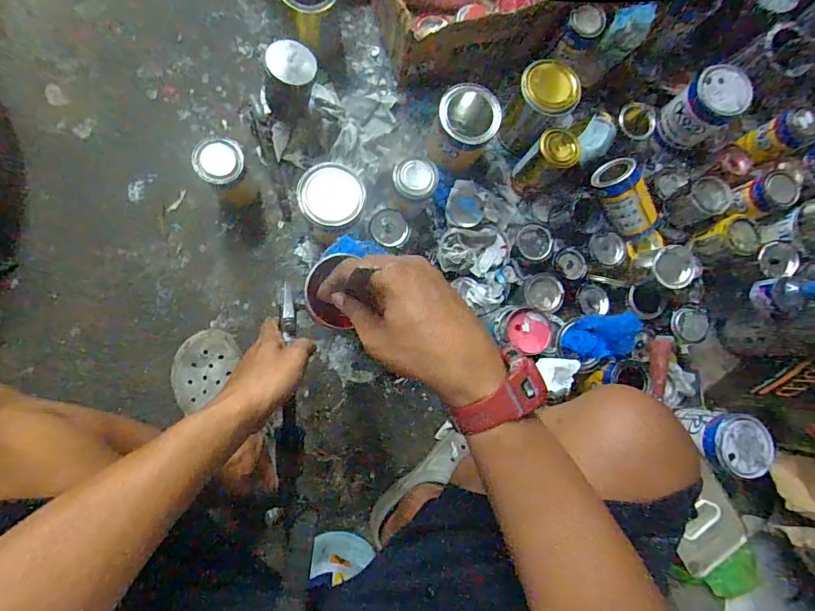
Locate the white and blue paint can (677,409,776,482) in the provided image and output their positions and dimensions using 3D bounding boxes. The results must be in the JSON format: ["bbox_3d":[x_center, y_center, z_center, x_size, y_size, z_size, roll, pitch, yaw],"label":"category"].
[{"bbox_3d":[0.559,0.241,0.768,0.097,0.127,0.097,1,83,-9],"label":"white and blue paint can"}]

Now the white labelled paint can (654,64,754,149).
[{"bbox_3d":[0.569,-0.381,0.832,0.124,0.127,0.106,-36,90,-11],"label":"white labelled paint can"}]

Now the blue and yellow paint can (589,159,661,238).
[{"bbox_3d":[0.397,-0.185,0.771,0.075,0.063,0.148,-25,119,32],"label":"blue and yellow paint can"}]

